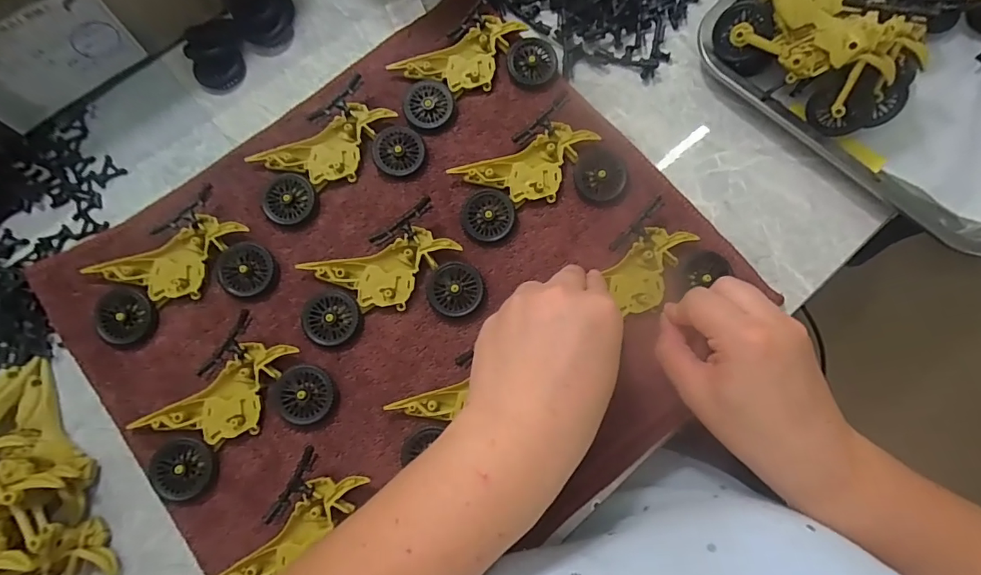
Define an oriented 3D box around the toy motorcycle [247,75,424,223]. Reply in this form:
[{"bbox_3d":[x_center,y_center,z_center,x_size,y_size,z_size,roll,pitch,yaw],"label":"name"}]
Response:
[{"bbox_3d":[-0.112,-0.095,0.339,0.113,0.021,0.074,-28,78,-6],"label":"toy motorcycle"}]

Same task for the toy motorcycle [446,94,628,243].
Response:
[{"bbox_3d":[0.032,-0.076,0.328,0.114,0.014,0.074,-32,78,-7],"label":"toy motorcycle"}]

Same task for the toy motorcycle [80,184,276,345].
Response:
[{"bbox_3d":[-0.212,-0.015,0.320,0.113,0.020,0.074,-23,78,-5],"label":"toy motorcycle"}]

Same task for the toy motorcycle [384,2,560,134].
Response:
[{"bbox_3d":[-0.015,-0.168,0.355,0.116,0.020,0.069,-25,78,-5],"label":"toy motorcycle"}]

